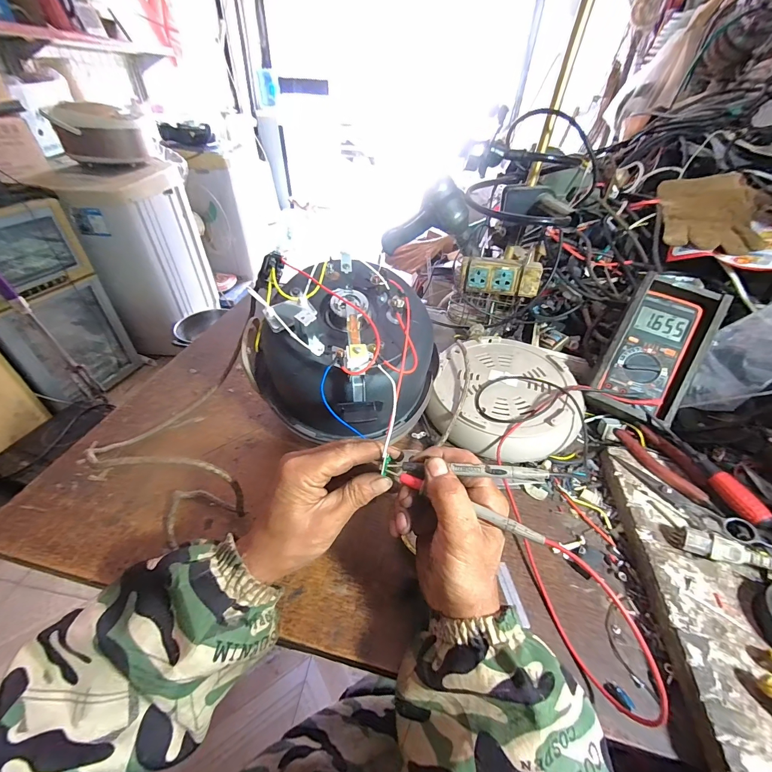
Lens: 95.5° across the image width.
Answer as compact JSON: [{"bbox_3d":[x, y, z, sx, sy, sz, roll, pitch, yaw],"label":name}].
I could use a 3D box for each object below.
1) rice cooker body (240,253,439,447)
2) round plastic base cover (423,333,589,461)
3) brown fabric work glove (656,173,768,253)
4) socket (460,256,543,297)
[{"bbox_3d":[-0.043,-0.035,0.405,0.202,0.167,0.171,27,45,23],"label":"rice cooker body"},{"bbox_3d":[0.171,0.013,0.506,0.200,0.056,0.217,4,41,-3],"label":"round plastic base cover"},{"bbox_3d":[0.590,-0.317,0.649,0.144,0.030,0.236,13,59,27],"label":"brown fabric work glove"},{"bbox_3d":[0.196,-0.189,0.604,0.130,0.059,0.027,11,41,6],"label":"socket"}]

